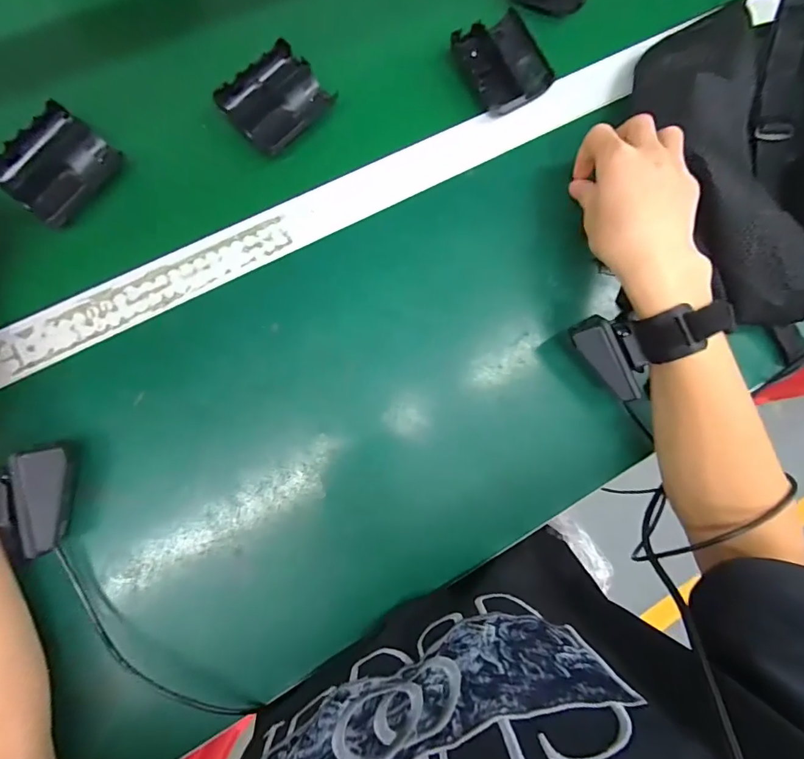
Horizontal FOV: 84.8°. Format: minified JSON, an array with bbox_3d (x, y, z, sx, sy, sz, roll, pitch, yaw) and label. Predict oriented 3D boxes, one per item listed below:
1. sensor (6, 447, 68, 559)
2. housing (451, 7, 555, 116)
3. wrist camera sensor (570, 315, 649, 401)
[{"bbox_3d":[-0.242,0.080,0.295,0.029,0.023,0.067,-1,90,-36],"label":"sensor"},{"bbox_3d":[0.091,-0.284,0.399,0.075,0.020,0.082,-28,88,-9],"label":"housing"},{"bbox_3d":[0.169,-0.020,0.349,0.071,0.034,0.026,56,36,0],"label":"wrist camera sensor"}]

